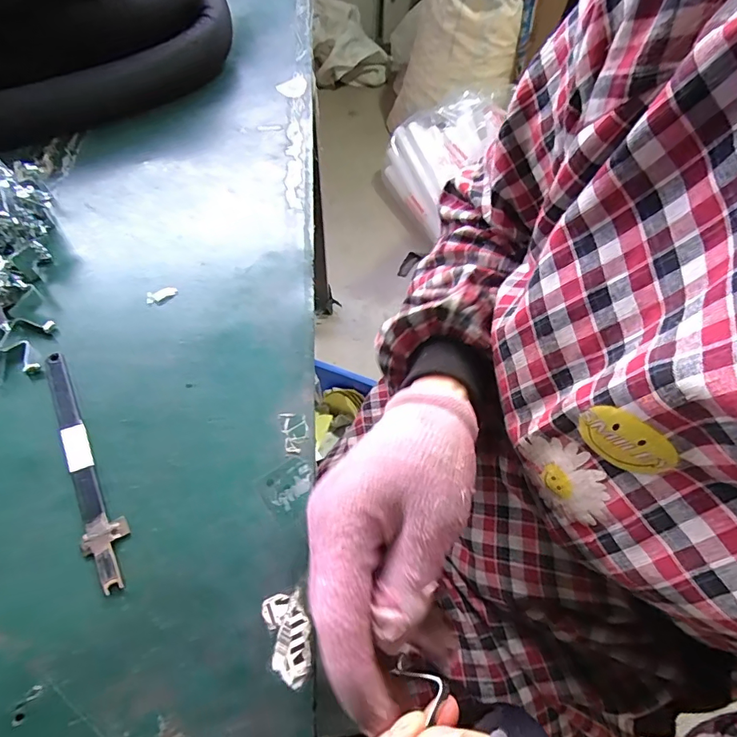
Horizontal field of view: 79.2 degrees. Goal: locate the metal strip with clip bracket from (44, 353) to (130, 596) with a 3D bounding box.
[{"bbox_3d":[-0.181,0.054,0.281,0.022,0.005,0.175,-26,62,-18],"label":"metal strip with clip bracket"}]

